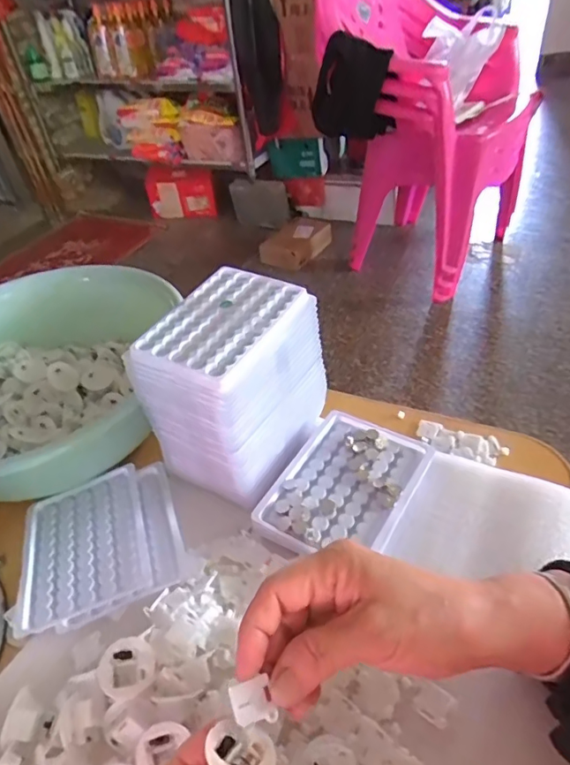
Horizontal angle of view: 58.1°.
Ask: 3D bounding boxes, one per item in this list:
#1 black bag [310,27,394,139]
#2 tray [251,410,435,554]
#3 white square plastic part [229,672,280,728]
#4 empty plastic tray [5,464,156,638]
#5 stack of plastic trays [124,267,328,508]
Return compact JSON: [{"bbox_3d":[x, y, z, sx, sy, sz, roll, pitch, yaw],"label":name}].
[{"bbox_3d":[0.206,-0.920,1.617,0.146,0.281,0.308,-20,44,-13],"label":"black bag"},{"bbox_3d":[0.048,0.081,0.406,0.097,0.014,0.127,19,49,26],"label":"tray"},{"bbox_3d":[-0.015,0.152,0.244,0.018,0.004,0.020,-12,62,-22],"label":"white square plastic part"},{"bbox_3d":[-0.160,0.127,0.406,0.100,0.016,0.122,-18,43,-11],"label":"empty plastic tray"},{"bbox_3d":[-0.039,0.001,0.427,0.094,0.130,0.138,20,49,27],"label":"stack of plastic trays"}]

